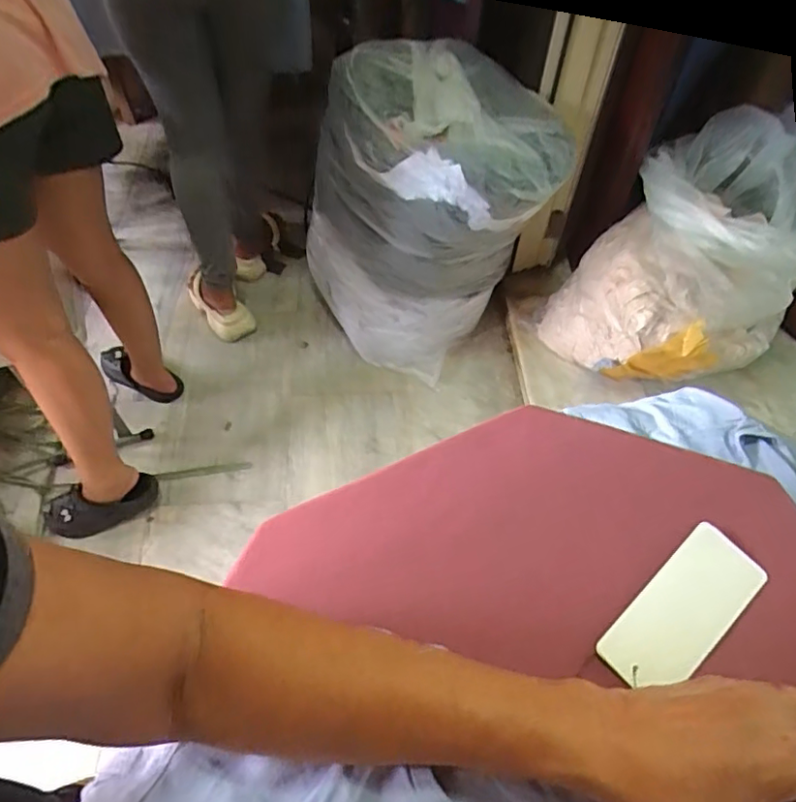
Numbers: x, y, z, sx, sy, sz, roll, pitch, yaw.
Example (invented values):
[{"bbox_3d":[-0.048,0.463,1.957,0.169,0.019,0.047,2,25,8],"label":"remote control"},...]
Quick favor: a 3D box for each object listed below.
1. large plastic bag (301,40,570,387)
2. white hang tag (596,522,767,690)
[{"bbox_3d":[0.055,-0.487,1.443,0.553,0.612,0.537,-8,55,-8],"label":"large plastic bag"},{"bbox_3d":[0.176,0.127,0.353,0.119,0.004,0.047,-34,64,-23],"label":"white hang tag"}]

